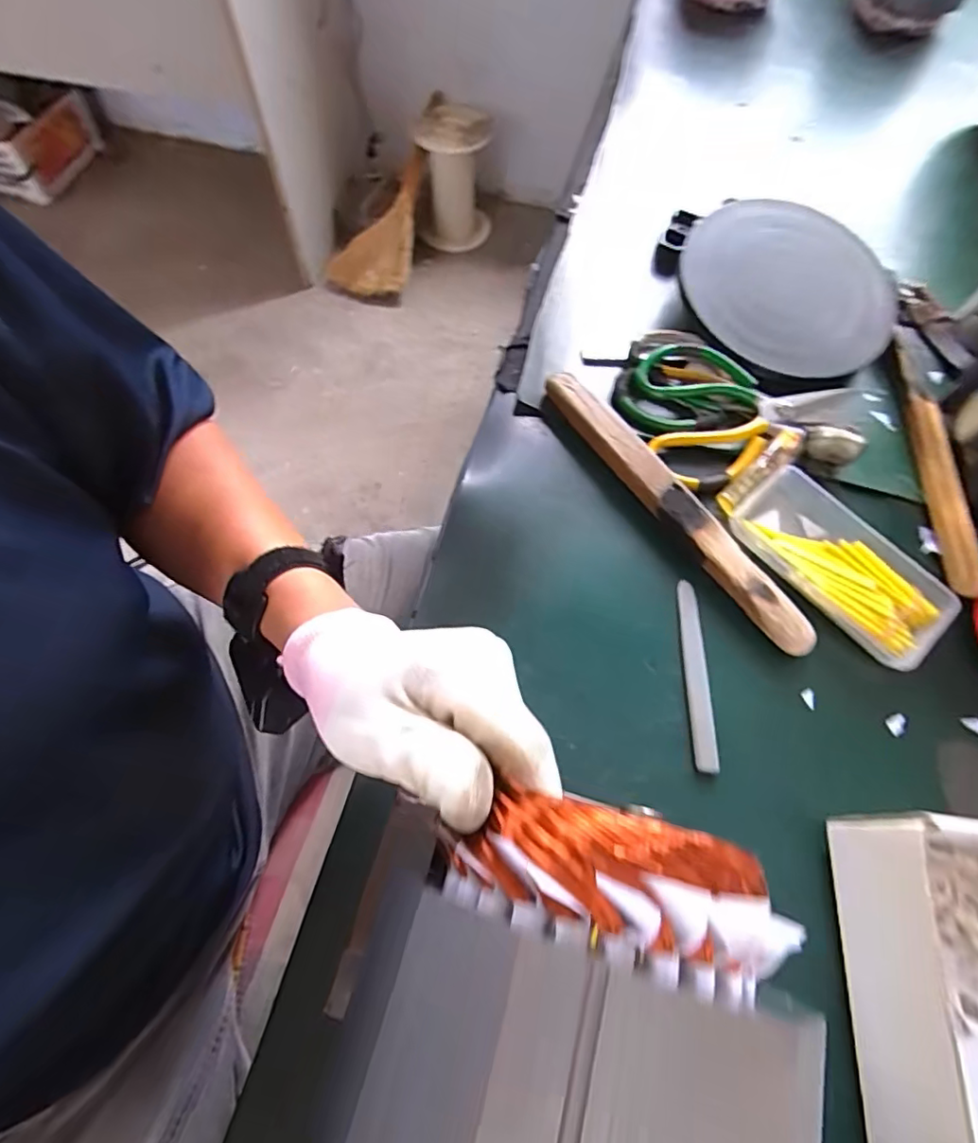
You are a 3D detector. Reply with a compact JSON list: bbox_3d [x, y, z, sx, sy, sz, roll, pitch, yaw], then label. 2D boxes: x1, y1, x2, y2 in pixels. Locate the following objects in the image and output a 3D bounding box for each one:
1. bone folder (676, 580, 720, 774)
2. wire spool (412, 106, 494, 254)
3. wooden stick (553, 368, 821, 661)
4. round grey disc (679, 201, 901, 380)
[{"bbox_3d":[0.143,0.069,0.385,0.018,0.010,0.130,2,67,2],"label":"bone folder"},{"bbox_3d":[-0.101,-1.088,1.553,0.203,0.321,0.188,1,64,-2],"label":"wire spool"},{"bbox_3d":[0.138,-0.054,0.421,0.029,0.021,0.272,-33,70,-12],"label":"wooden stick"},{"bbox_3d":[0.275,-0.262,0.507,0.197,0.024,0.192,0,67,1],"label":"round grey disc"}]

